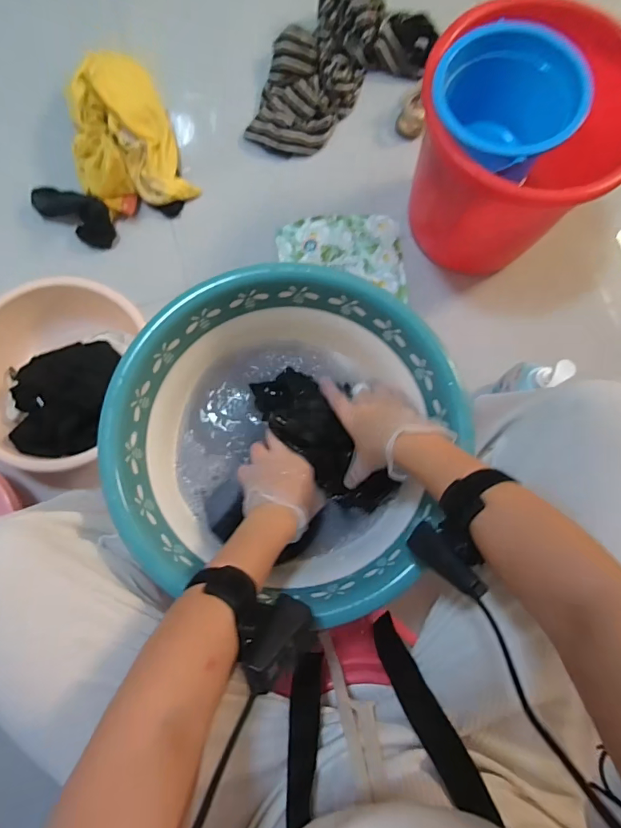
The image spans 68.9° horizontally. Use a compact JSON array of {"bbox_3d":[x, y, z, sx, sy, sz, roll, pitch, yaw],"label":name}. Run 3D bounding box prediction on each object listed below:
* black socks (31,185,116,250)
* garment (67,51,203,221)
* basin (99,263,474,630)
[{"bbox_3d":[-0.465,-0.398,0.897,0.160,0.061,0.075,29,81,5],"label":"black socks"},{"bbox_3d":[-0.375,-0.548,0.904,0.198,0.119,0.299,-25,81,-4],"label":"garment"},{"bbox_3d":[-0.026,0.027,0.516,0.358,0.123,0.326,0,80,0],"label":"basin"}]

